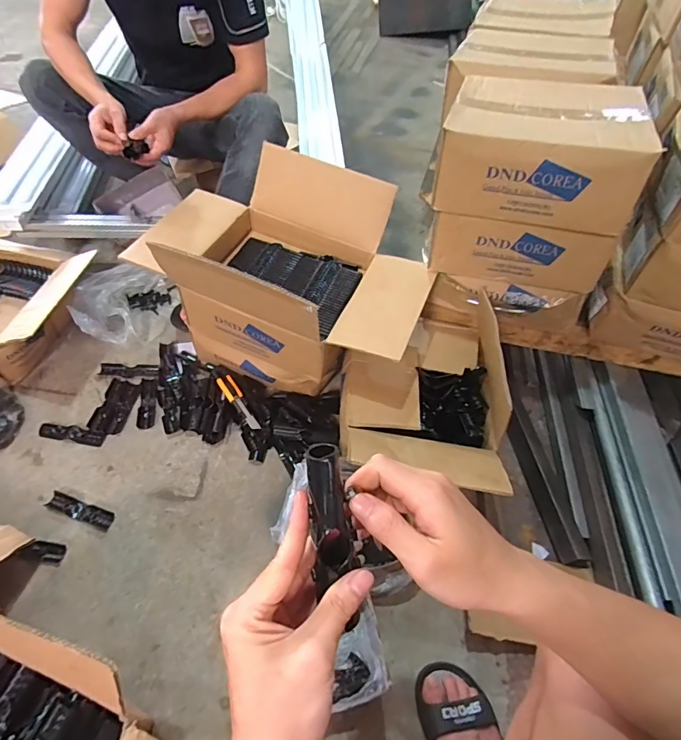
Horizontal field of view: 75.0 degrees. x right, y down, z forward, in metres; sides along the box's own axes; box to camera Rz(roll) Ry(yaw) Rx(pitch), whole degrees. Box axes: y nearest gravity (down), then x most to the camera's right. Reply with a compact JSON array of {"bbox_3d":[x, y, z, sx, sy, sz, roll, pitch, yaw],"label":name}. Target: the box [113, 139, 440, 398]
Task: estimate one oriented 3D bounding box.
[{"bbox_3d":[-0.102,-0.186,0.938,0.548,0.331,0.388,22,54,12],"label":"box"}]

